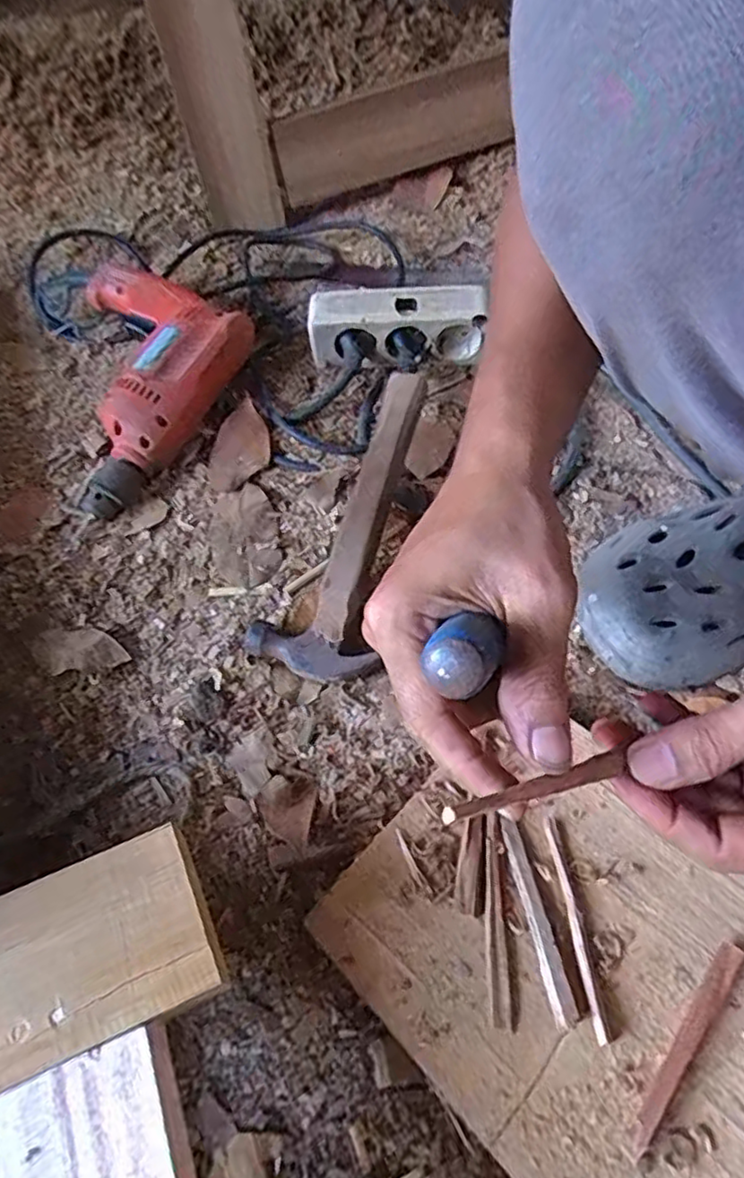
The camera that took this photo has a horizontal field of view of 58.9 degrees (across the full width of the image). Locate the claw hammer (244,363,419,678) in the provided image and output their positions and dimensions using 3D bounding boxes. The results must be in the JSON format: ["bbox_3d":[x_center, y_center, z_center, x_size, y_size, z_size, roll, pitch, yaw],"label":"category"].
[{"bbox_3d":[0.001,-0.057,0.492,0.093,0.050,0.258,19,62,14],"label":"claw hammer"}]

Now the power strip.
[{"bbox_3d":[0.024,-0.229,0.581,0.154,0.060,0.048,-2,59,2],"label":"power strip"}]

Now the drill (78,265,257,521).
[{"bbox_3d":[-0.217,-0.178,0.567,0.162,0.064,0.227,22,63,16],"label":"drill"}]

